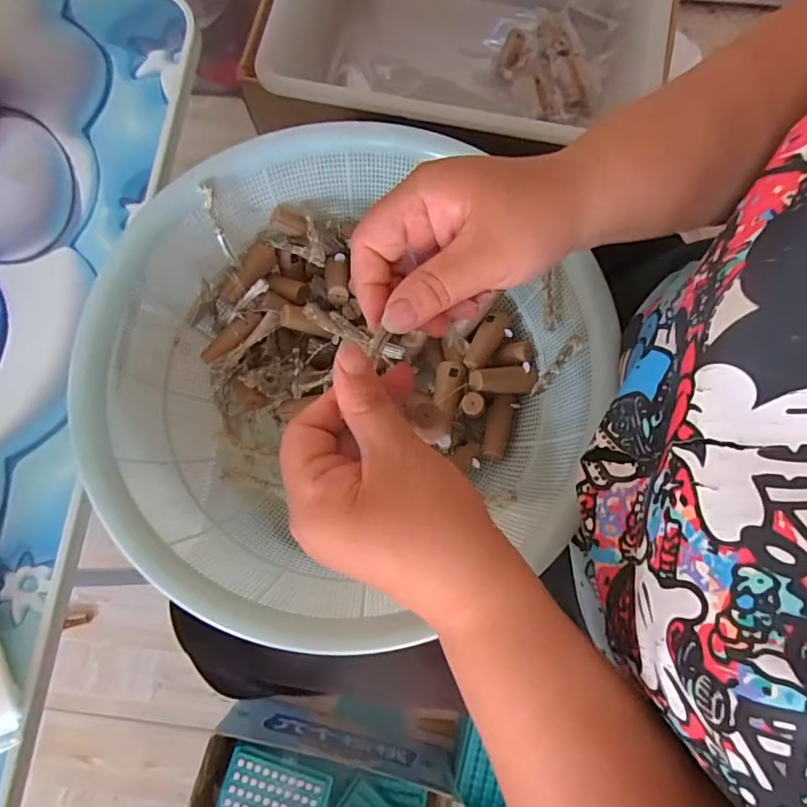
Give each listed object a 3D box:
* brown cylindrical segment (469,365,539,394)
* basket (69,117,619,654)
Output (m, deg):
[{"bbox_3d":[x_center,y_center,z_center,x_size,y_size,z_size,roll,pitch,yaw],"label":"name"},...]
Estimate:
[{"bbox_3d":[0.074,-0.018,0.384,0.050,0.016,0.020,0,78,-15],"label":"brown cylindrical segment"},{"bbox_3d":[-0.038,-0.025,0.357,0.311,0.103,0.313,0,79,1],"label":"basket"}]

